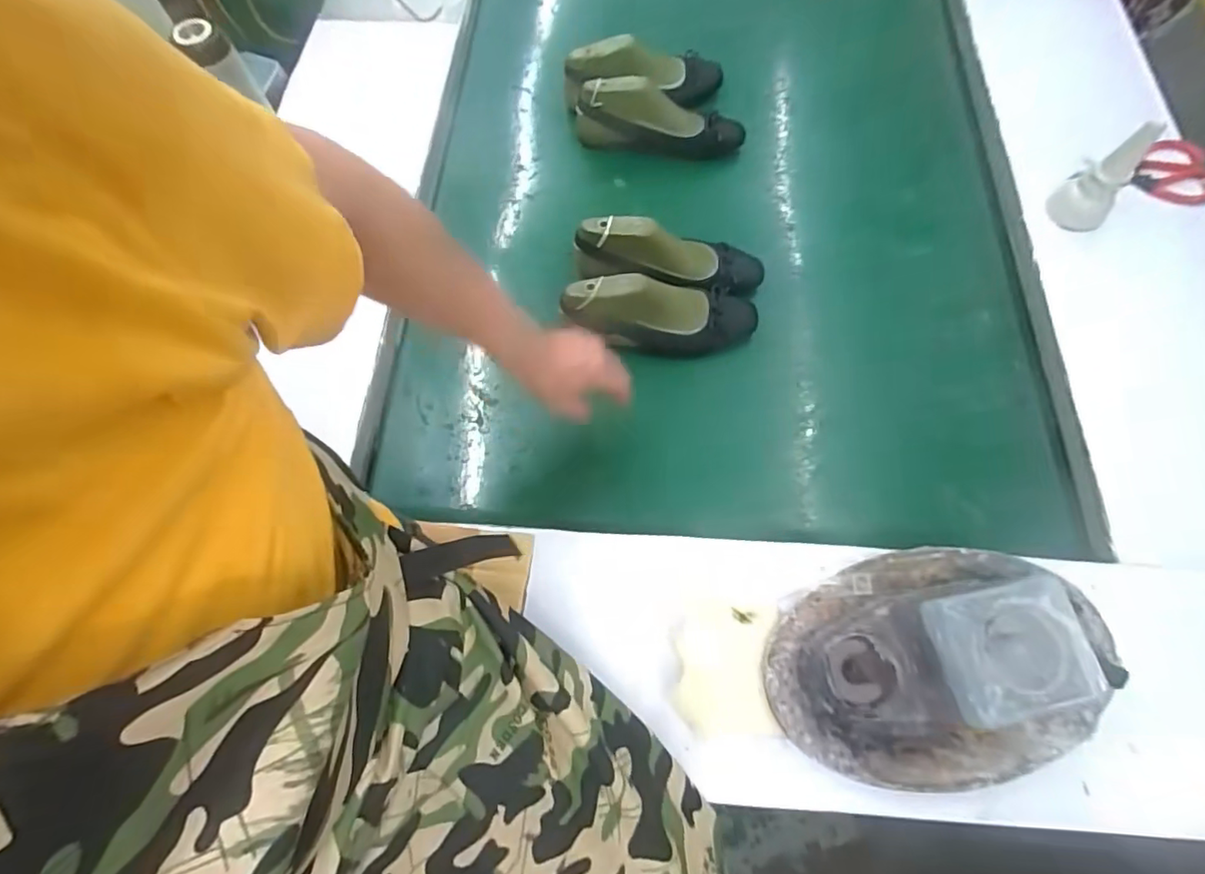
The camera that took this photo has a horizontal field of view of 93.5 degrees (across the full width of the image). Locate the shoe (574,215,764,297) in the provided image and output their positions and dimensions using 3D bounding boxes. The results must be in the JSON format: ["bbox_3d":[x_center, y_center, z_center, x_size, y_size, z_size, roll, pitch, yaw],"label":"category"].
[{"bbox_3d":[0.094,-0.249,0.767,0.252,0.089,0.094,9,68,6],"label":"shoe"}]

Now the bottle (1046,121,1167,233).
[{"bbox_3d":[0.645,-0.331,0.727,0.066,0.120,0.069,-1,68,2],"label":"bottle"}]

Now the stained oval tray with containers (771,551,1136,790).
[{"bbox_3d":[0.316,0.198,0.501,0.317,0.116,0.198,-12,68,-3],"label":"stained oval tray with containers"}]

